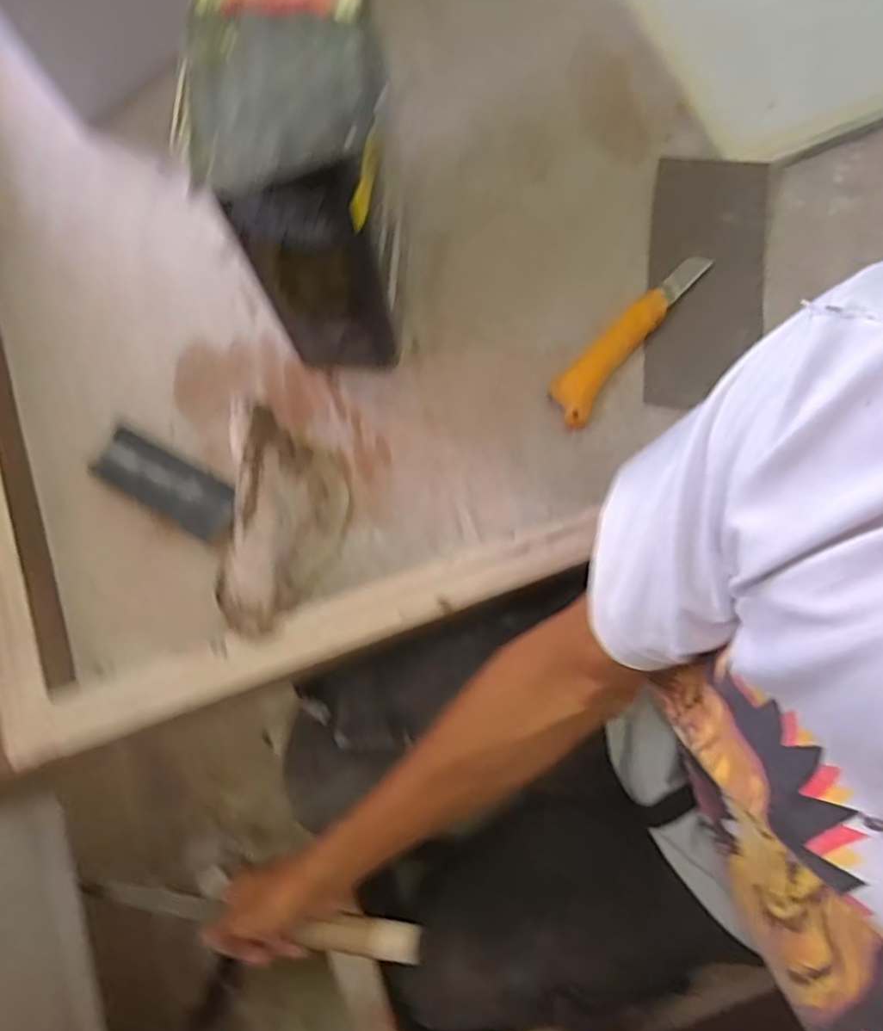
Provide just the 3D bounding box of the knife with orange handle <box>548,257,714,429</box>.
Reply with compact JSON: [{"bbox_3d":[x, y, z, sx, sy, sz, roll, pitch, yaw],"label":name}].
[{"bbox_3d":[0.155,-0.149,0.546,0.037,0.024,0.184,41,81,10],"label":"knife with orange handle"}]

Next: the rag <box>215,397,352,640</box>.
[{"bbox_3d":[-0.121,0.005,0.508,0.084,0.057,0.164,7,77,4],"label":"rag"}]

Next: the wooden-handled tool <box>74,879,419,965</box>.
[{"bbox_3d":[-0.158,0.317,0.537,0.290,0.030,0.025,-2,76,19],"label":"wooden-handled tool"}]

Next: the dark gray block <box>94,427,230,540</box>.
[{"bbox_3d":[-0.216,-0.024,0.536,0.112,0.021,0.045,29,79,8],"label":"dark gray block"}]

